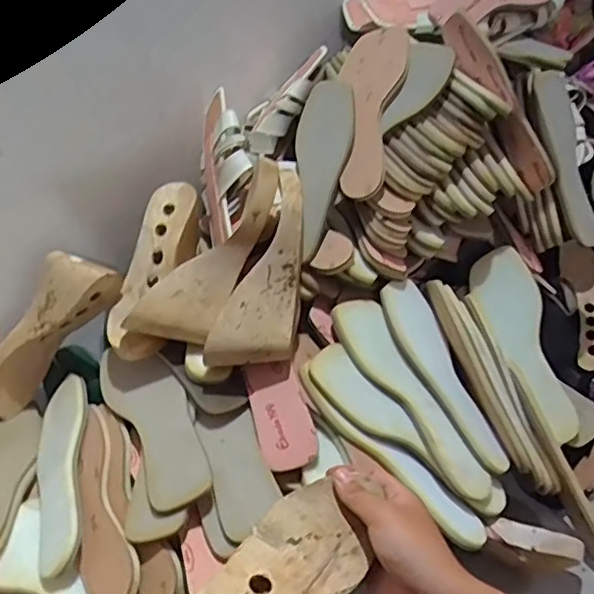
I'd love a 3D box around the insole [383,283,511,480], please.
[{"bbox_3d":[0.163,0.085,0.662,0.078,0.020,0.231,-16,67,-28],"label":"insole"}]

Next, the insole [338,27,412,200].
[{"bbox_3d":[0.086,-0.223,0.703,0.074,0.033,0.225,9,77,3],"label":"insole"}]

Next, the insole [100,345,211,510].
[{"bbox_3d":[-0.148,0.122,0.611,0.073,0.018,0.224,-34,47,-10],"label":"insole"}]

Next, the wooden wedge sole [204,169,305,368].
[{"bbox_3d":[-0.019,-0.023,0.612,0.077,0.065,0.214,17,82,15],"label":"wooden wedge sole"}]

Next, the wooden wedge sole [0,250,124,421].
[{"bbox_3d":[-0.296,0.041,0.703,0.081,0.233,0.068,27,22,-36],"label":"wooden wedge sole"}]

